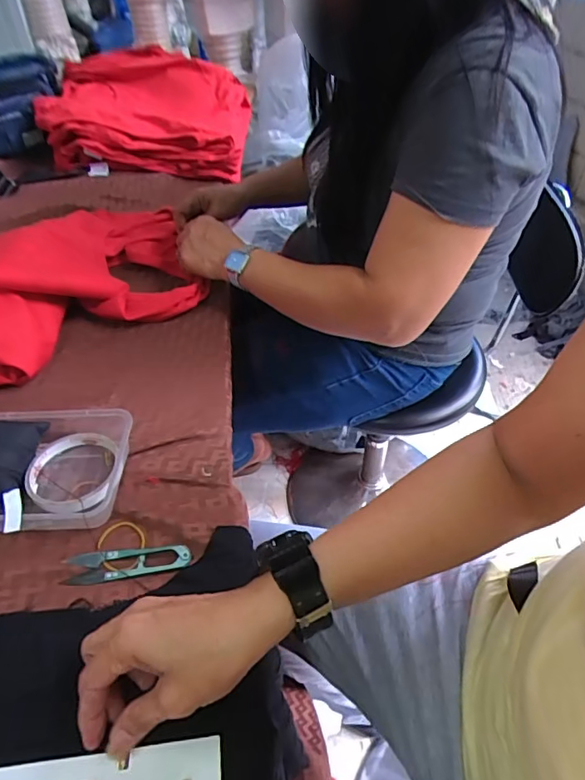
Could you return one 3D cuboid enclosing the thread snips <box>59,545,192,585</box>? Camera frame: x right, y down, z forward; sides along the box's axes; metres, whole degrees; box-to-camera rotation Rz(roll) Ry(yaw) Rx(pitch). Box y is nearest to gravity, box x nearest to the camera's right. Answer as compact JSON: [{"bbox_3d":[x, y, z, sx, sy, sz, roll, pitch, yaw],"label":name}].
[{"bbox_3d":[-0.136,0.141,0.410,0.101,0.007,0.024,-7,44,-5],"label":"thread snips"}]

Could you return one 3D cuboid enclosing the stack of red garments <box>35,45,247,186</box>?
[{"bbox_3d":[-0.285,-0.584,1.037,0.382,0.111,0.444,-1,47,0],"label":"stack of red garments"}]

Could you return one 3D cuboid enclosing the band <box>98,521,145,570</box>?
[{"bbox_3d":[-0.147,0.133,0.424,0.040,0.008,0.042,-1,44,1],"label":"band"}]

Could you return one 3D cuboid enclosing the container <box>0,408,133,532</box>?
[{"bbox_3d":[-0.242,0.074,0.453,0.176,0.047,0.130,-2,44,-1],"label":"container"}]

